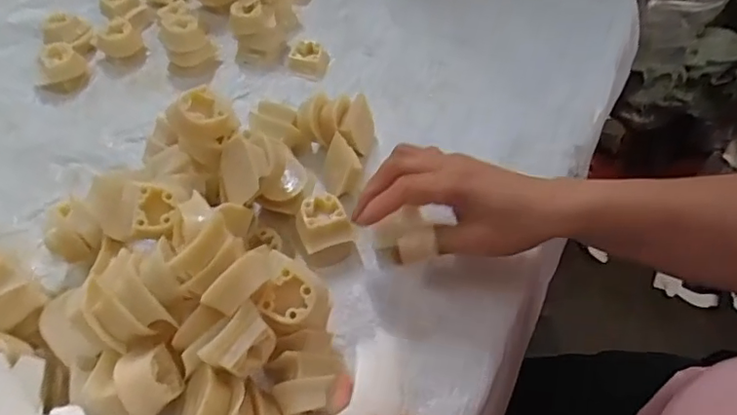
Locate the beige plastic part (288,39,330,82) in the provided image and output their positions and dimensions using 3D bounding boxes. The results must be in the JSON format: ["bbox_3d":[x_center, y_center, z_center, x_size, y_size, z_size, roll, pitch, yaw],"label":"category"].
[{"bbox_3d":[-0.059,-0.145,0.540,0.039,0.019,0.033,12,54,12],"label":"beige plastic part"}]

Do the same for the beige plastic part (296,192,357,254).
[{"bbox_3d":[-0.033,0.010,0.406,0.037,0.021,0.037,-18,54,-11],"label":"beige plastic part"}]

